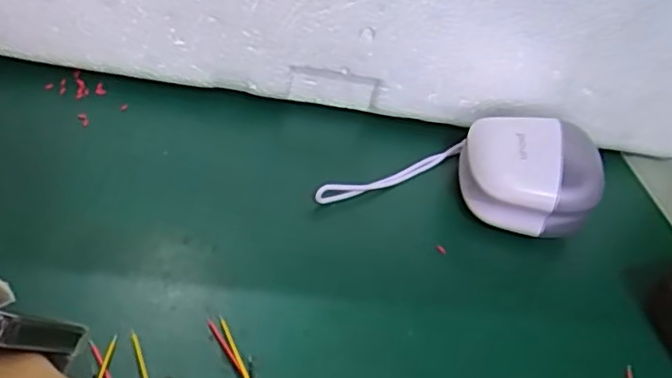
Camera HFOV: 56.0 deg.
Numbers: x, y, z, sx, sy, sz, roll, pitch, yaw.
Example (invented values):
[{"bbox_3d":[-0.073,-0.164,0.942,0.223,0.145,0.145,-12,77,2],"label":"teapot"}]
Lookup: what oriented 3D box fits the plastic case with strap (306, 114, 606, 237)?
[{"bbox_3d":[0.059,-0.011,0.283,0.122,0.037,0.055,13,46,-3],"label":"plastic case with strap"}]

